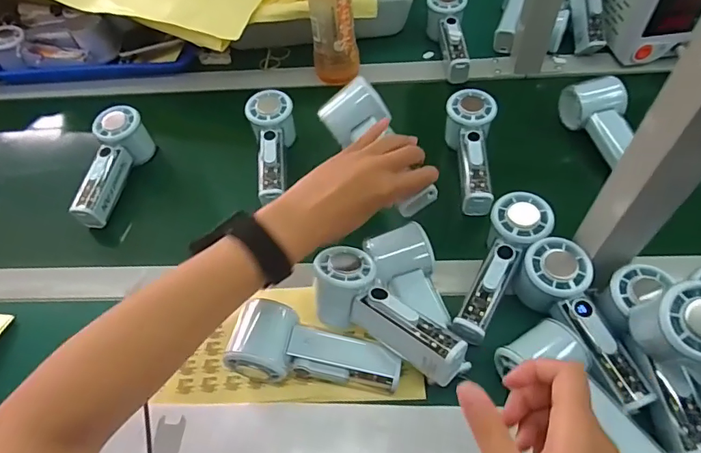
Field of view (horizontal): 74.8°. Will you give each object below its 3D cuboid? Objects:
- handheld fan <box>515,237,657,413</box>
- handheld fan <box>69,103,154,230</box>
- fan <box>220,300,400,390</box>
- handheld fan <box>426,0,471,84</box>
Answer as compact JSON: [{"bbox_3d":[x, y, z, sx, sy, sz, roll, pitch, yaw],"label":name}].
[{"bbox_3d":[0.211,0.083,0.408,0.054,0.051,0.148,-25,56,-12],"label":"handheld fan"},{"bbox_3d":[-0.299,-0.071,0.576,0.050,0.061,0.159,6,68,10],"label":"handheld fan"},{"bbox_3d":[-0.034,0.117,0.423,0.152,0.053,0.066,14,56,-1],"label":"fan"},{"bbox_3d":[0.148,-0.276,0.675,0.052,0.049,0.160,-6,69,2],"label":"handheld fan"}]

